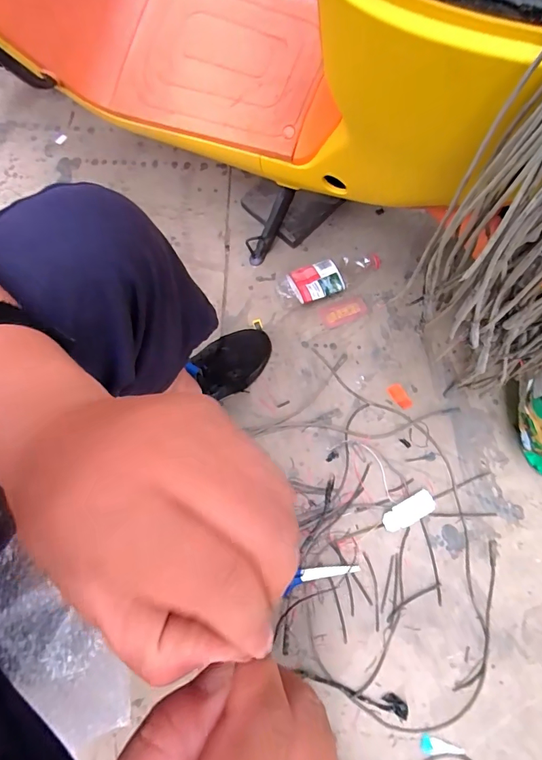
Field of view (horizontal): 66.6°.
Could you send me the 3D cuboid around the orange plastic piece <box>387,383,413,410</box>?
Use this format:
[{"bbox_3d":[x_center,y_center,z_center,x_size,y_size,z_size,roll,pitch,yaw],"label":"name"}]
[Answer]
[{"bbox_3d":[0.233,0.030,0.745,0.027,0.004,0.048,-28,74,-6],"label":"orange plastic piece"}]

